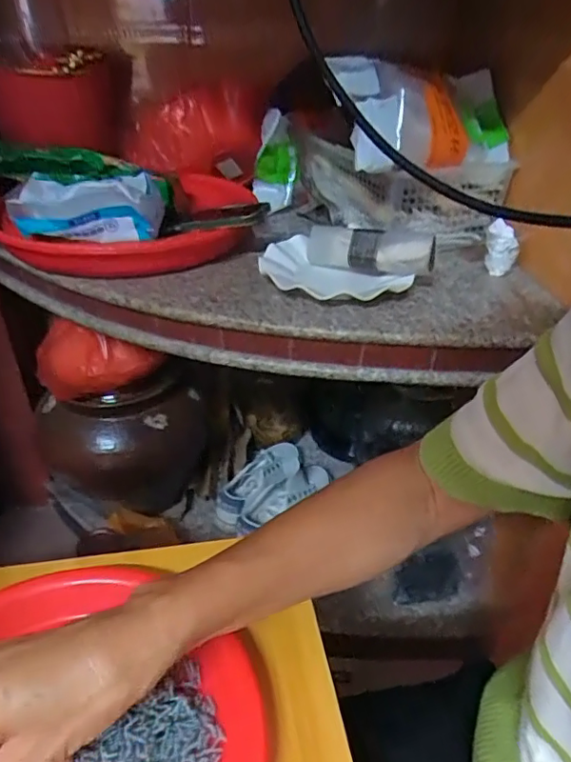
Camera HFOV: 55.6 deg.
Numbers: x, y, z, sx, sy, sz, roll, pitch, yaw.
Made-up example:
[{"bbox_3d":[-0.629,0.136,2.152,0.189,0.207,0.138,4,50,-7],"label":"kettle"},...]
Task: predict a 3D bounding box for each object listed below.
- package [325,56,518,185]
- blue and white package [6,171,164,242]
[{"bbox_3d":[0.189,-0.325,0.683,0.295,0.074,0.152,-12,84,-33],"label":"package"},{"bbox_3d":[-0.226,-0.201,0.628,0.170,0.069,0.058,-7,35,-13],"label":"blue and white package"}]

